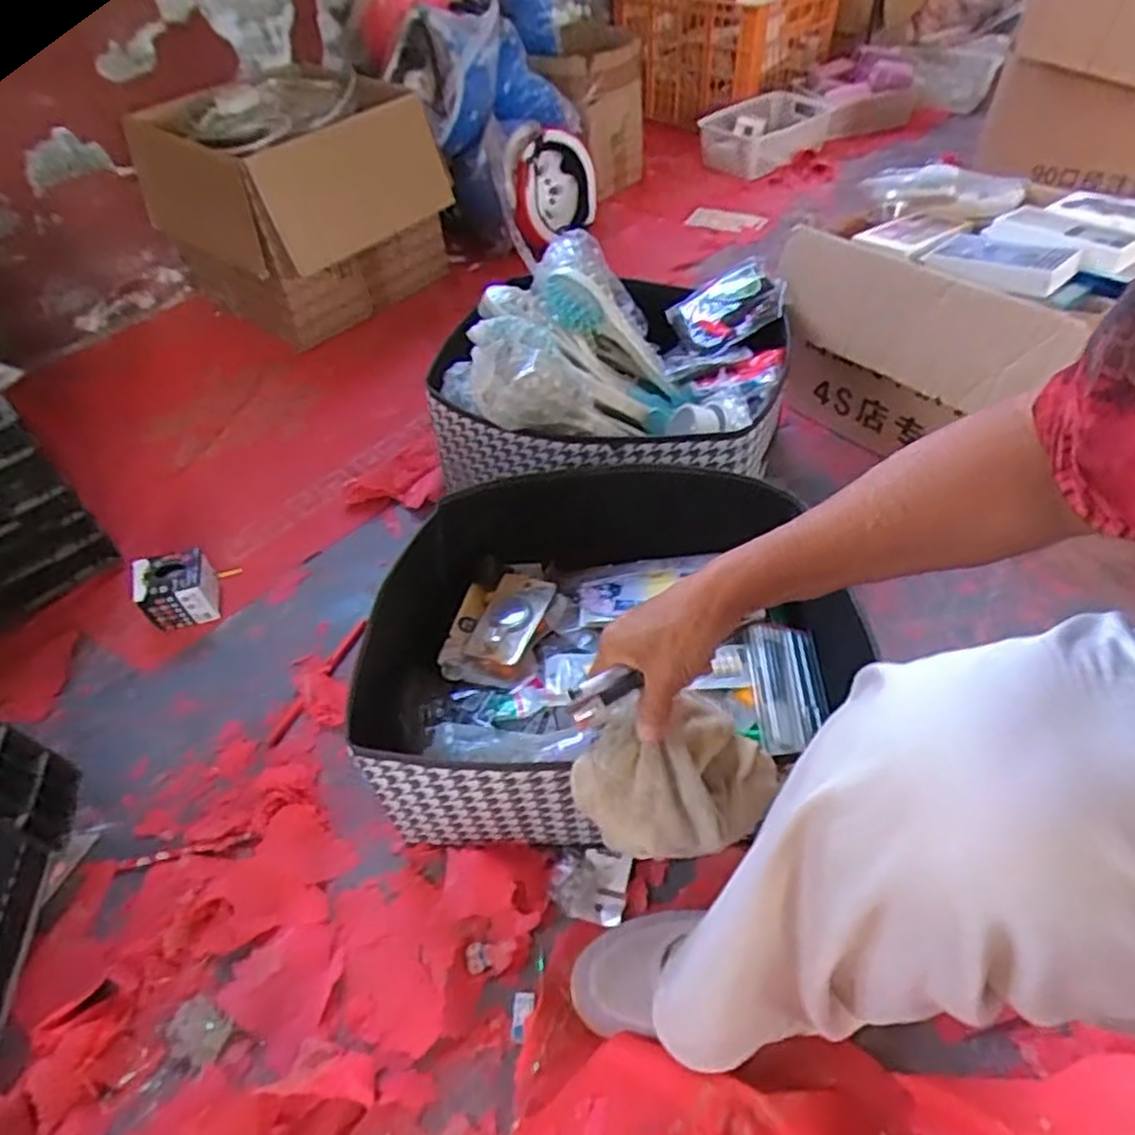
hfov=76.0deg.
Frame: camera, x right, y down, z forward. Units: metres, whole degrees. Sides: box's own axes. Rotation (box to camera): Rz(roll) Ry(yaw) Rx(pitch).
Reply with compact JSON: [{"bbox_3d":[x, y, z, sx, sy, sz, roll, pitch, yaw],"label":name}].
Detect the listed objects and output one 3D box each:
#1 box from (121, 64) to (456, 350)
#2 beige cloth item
[{"bbox_3d":[-0.465,-0.648,1.283,0.384,0.313,0.416,26,56,25],"label":"box"},{"bbox_3d":[0.076,0.139,0.499,0.126,0.052,0.099,-26,51,-18],"label":"beige cloth item"}]

